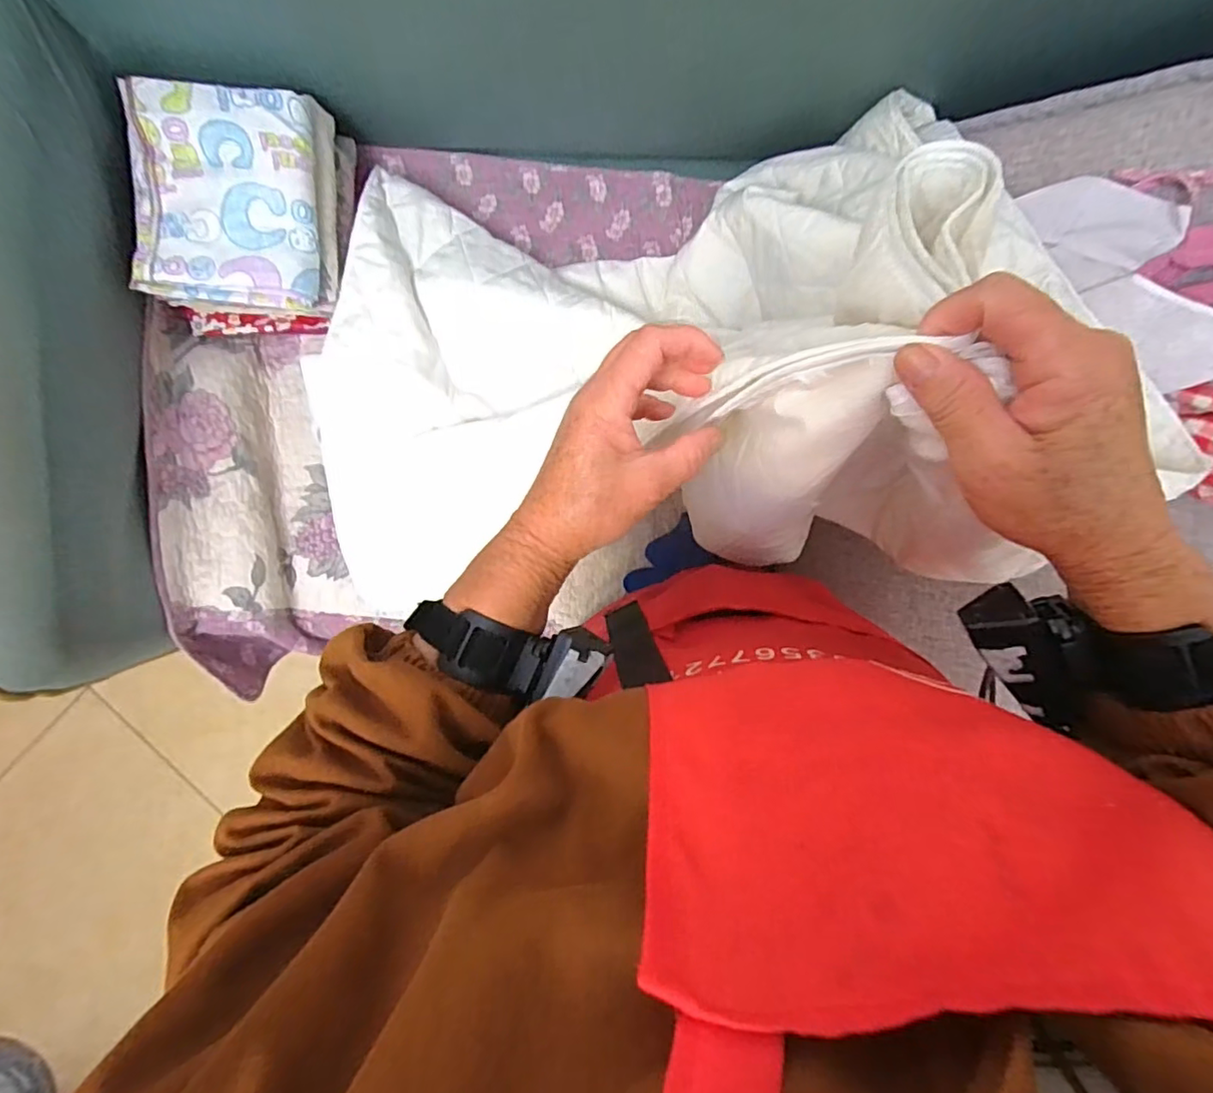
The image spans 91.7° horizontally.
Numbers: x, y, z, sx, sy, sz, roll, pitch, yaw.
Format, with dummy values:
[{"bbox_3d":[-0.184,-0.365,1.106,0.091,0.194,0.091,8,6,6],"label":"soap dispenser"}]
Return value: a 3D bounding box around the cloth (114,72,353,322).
[{"bbox_3d":[-0.442,-0.407,0.717,0.212,0.098,0.247,2,94,-1],"label":"cloth"}]

